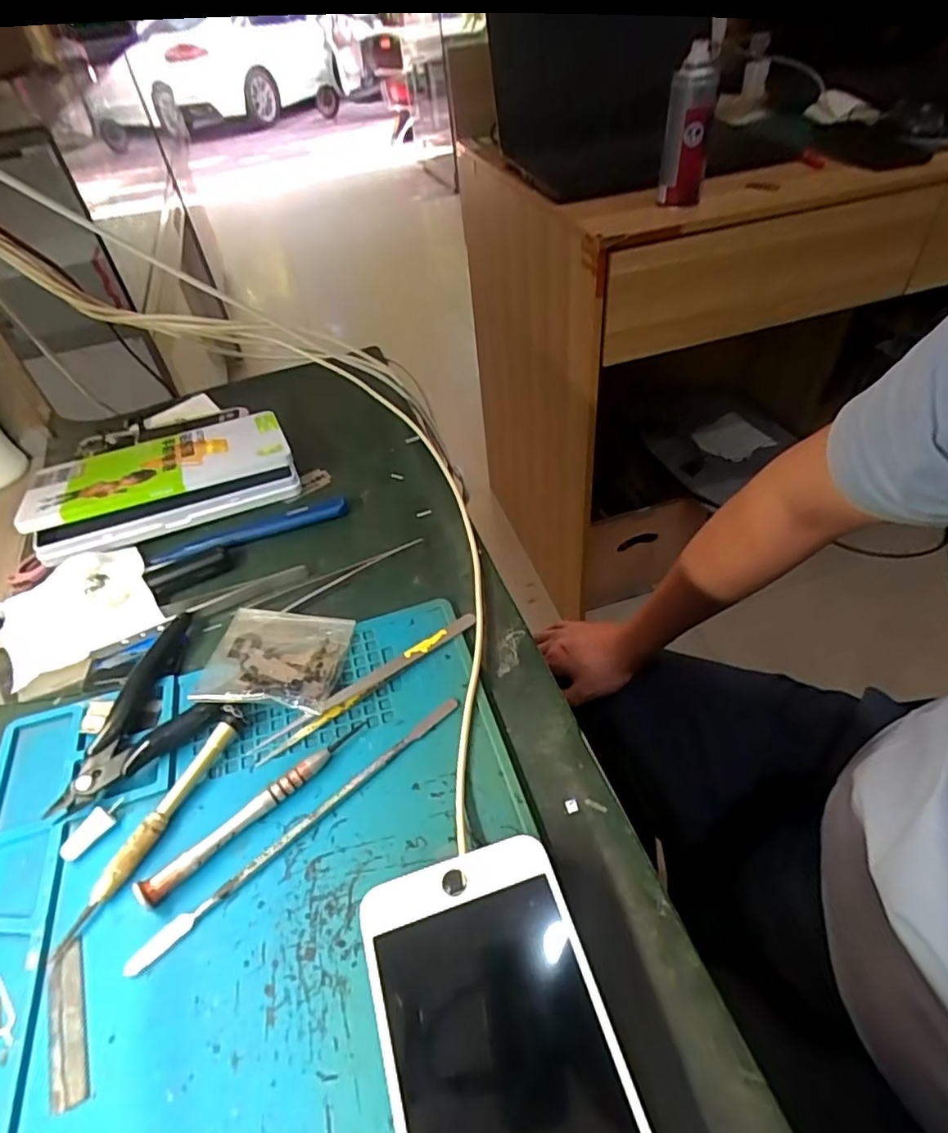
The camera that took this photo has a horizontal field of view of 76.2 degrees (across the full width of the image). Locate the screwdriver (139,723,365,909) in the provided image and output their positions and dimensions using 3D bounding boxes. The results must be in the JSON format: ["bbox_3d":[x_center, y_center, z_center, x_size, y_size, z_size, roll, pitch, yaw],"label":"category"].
[{"bbox_3d":[-0.098,0.109,0.278,0.113,0.010,0.009,-37,53,-26],"label":"screwdriver"}]

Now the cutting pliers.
[{"bbox_3d":[-0.182,0.070,0.320,0.081,0.017,0.090,-28,49,-19],"label":"cutting pliers"}]

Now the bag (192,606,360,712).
[{"bbox_3d":[-0.110,0.050,0.329,0.075,0.020,0.064,1,46,7],"label":"bag"}]

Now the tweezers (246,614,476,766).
[{"bbox_3d":[-0.055,0.060,0.320,0.132,0.009,0.011,-30,50,-21],"label":"tweezers"}]

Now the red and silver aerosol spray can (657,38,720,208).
[{"bbox_3d":[0.245,-0.495,0.693,0.050,0.144,0.054,8,47,13],"label":"red and silver aerosol spray can"}]

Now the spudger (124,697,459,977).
[{"bbox_3d":[-0.073,0.115,0.275,0.170,0.004,0.008,-34,52,-24],"label":"spudger"}]

